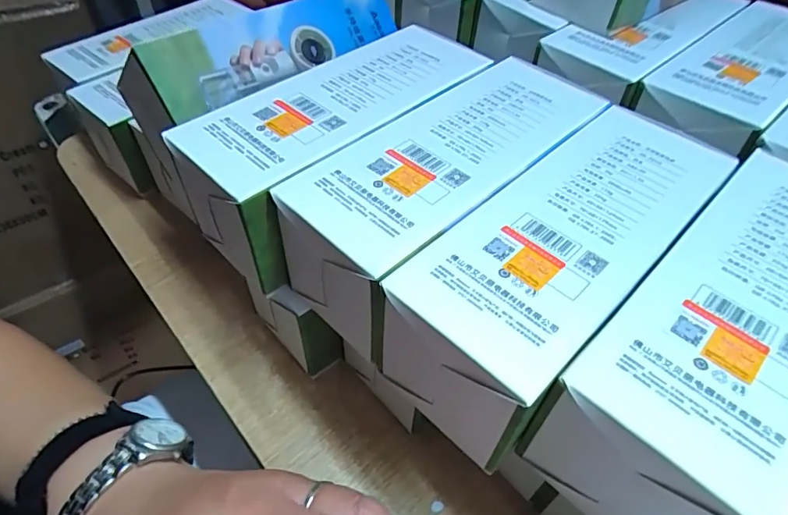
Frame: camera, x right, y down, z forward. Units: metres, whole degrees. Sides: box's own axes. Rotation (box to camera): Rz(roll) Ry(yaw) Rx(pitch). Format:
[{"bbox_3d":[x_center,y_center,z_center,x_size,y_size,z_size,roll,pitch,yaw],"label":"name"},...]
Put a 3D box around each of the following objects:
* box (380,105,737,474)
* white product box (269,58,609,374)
[{"bbox_3d":[0.075,0.003,0.231,0.070,0.063,0.186,36,55,26],"label":"box"},{"bbox_3d":[0.028,-0.033,0.266,0.069,0.072,0.180,36,55,26],"label":"white product box"}]

